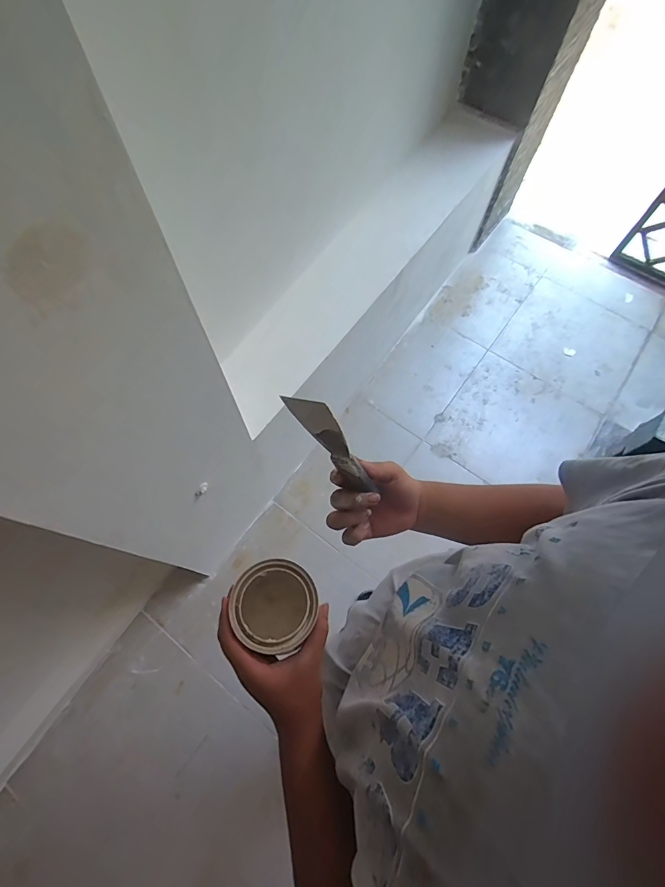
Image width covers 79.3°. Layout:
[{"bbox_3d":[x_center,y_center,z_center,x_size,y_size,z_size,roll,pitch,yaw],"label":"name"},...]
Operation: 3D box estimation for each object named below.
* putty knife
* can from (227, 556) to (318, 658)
[{"bbox_3d":[0.006,0.006,0.404,0.046,0.158,0.014,16,64,40],"label":"putty knife"},{"bbox_3d":[-0.064,0.202,0.500,0.092,0.108,0.098,0,67,0],"label":"can"}]

